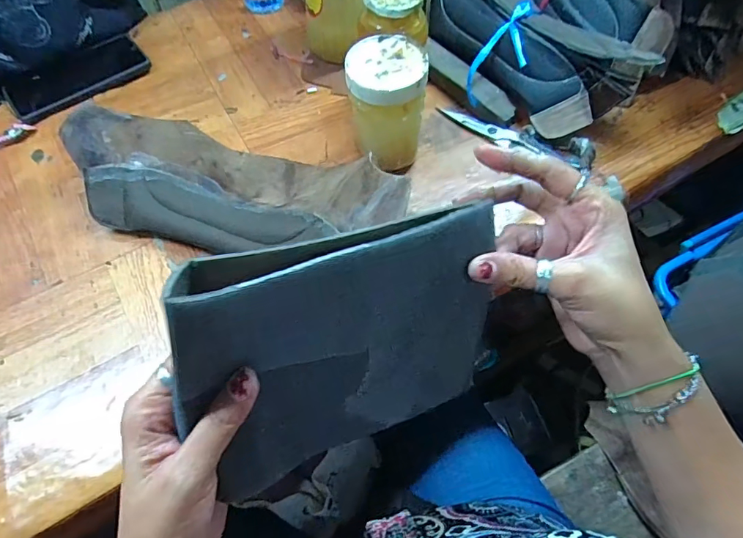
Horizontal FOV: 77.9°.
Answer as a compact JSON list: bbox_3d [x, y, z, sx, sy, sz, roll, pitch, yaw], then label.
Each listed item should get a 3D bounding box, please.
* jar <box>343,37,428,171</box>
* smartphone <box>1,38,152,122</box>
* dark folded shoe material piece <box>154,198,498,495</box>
[{"bbox_3d":[0.014,-0.167,0.483,0.078,0.113,0.078,1,60,-2],"label":"jar"},{"bbox_3d":[-0.359,-0.234,0.567,0.161,0.012,0.075,-40,69,-22],"label":"smartphone"},{"bbox_3d":[-0.013,0.042,0.266,0.182,0.136,0.028,-12,30,-24],"label":"dark folded shoe material piece"}]

